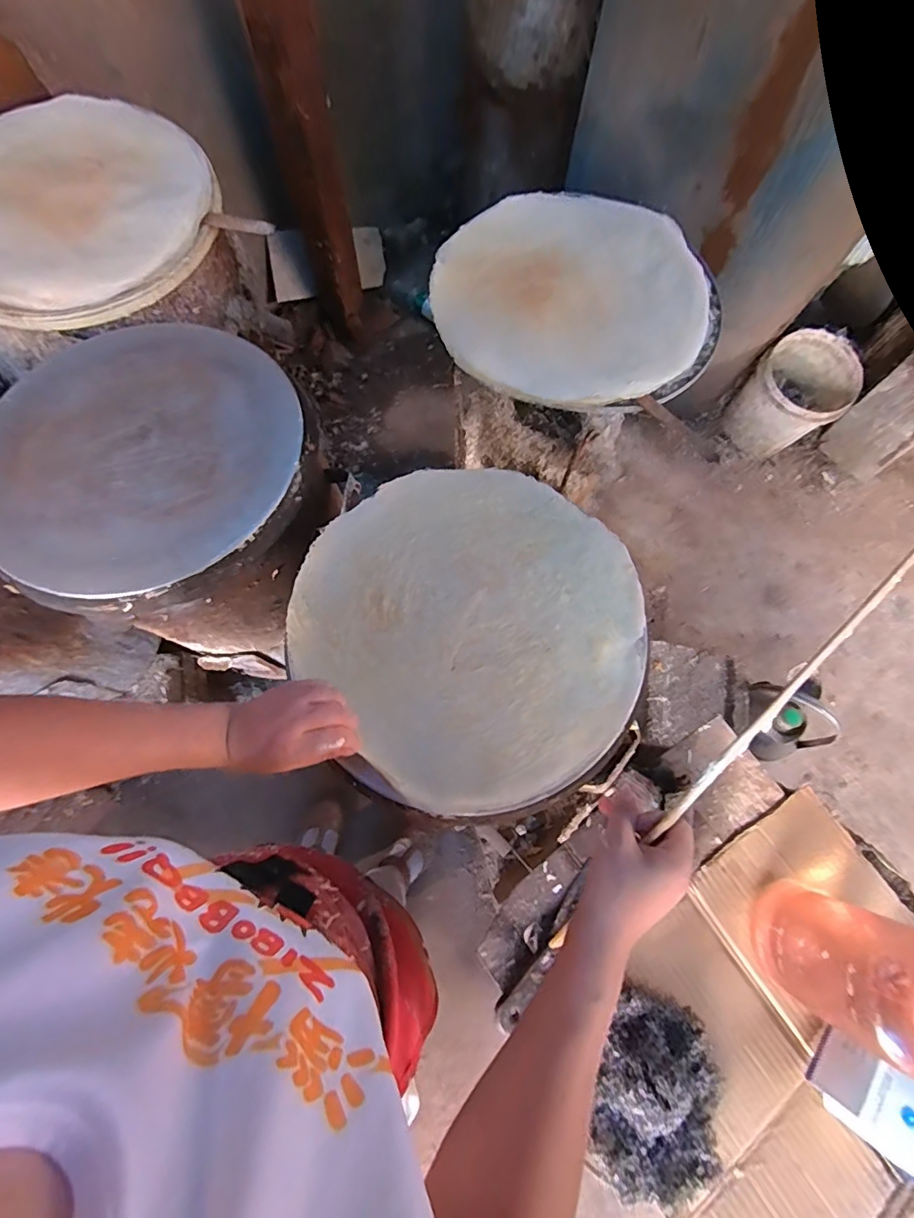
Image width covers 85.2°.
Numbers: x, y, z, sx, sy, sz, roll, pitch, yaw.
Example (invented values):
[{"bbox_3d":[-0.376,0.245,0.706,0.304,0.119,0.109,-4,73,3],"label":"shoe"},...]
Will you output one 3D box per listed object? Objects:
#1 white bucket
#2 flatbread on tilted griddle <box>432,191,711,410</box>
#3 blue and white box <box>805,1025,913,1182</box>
[{"bbox_3d":[1.001,-0.628,1.495,0.279,0.262,0.257,0,71,-1],"label":"white bucket"},{"bbox_3d":[0.153,-0.427,0.664,0.344,0.022,0.361,0,71,-1],"label":"flatbread on tilted griddle"},{"bbox_3d":[0.418,0.480,0.459,0.148,0.049,0.077,36,74,11],"label":"blue and white box"}]

